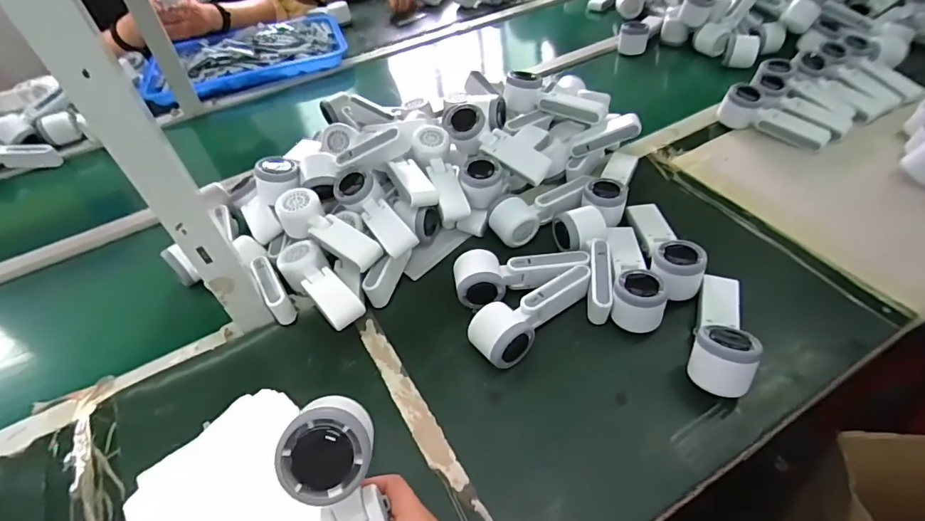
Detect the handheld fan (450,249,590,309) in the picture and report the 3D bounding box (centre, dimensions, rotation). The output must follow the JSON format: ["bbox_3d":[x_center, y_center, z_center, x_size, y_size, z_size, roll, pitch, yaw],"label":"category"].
[{"bbox_3d":[0.071,0.012,0.600,0.163,0.046,0.064,-14,49,-7],"label":"handheld fan"}]

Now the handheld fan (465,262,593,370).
[{"bbox_3d":[0.081,0.054,0.555,0.063,0.048,0.169,35,60,30],"label":"handheld fan"}]

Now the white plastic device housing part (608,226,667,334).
[{"bbox_3d":[0.211,0.010,0.584,0.058,0.052,0.164,4,49,8],"label":"white plastic device housing part"}]

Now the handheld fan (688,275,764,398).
[{"bbox_3d":[0.283,0.073,0.517,0.058,0.053,0.160,15,39,18],"label":"handheld fan"}]

